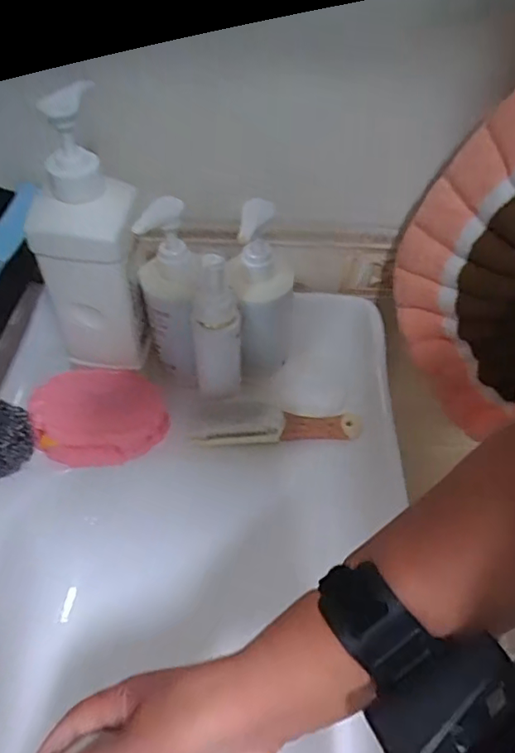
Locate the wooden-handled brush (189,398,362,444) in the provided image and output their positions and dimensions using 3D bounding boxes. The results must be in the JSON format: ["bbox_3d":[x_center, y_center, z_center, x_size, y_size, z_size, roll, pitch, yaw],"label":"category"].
[{"bbox_3d":[0.018,0.045,0.535,0.161,0.027,0.033,2,48,1],"label":"wooden-handled brush"}]

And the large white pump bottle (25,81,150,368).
[{"bbox_3d":[-0.139,-0.100,0.472,0.092,0.238,0.056,-17,50,-16],"label":"large white pump bottle"}]

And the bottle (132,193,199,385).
[{"bbox_3d":[-0.079,-0.064,0.512,0.050,0.191,0.063,-9,49,-9],"label":"bottle"}]

